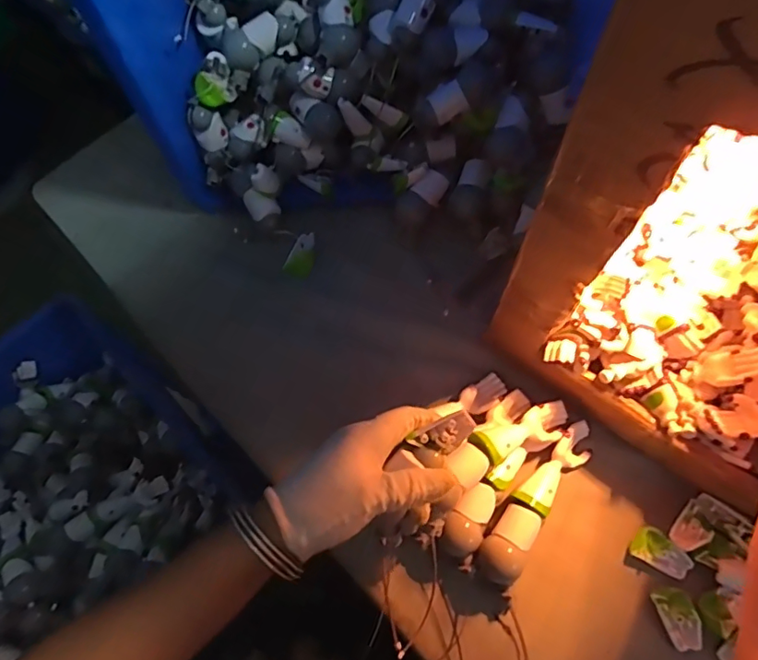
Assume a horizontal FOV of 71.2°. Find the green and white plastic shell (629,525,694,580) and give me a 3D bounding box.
[{"bbox_3d":[0.231,0.181,0.429,0.045,0.019,0.027,28,73,13],"label":"green and white plastic shell"}]

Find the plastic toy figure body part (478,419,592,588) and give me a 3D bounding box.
[{"bbox_3d":[0.133,0.141,0.443,0.034,0.032,0.149,35,74,15],"label":"plastic toy figure body part"}]

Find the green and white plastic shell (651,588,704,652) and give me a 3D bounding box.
[{"bbox_3d":[0.235,0.226,0.415,0.026,0.015,0.042,-16,69,-3],"label":"green and white plastic shell"}]

